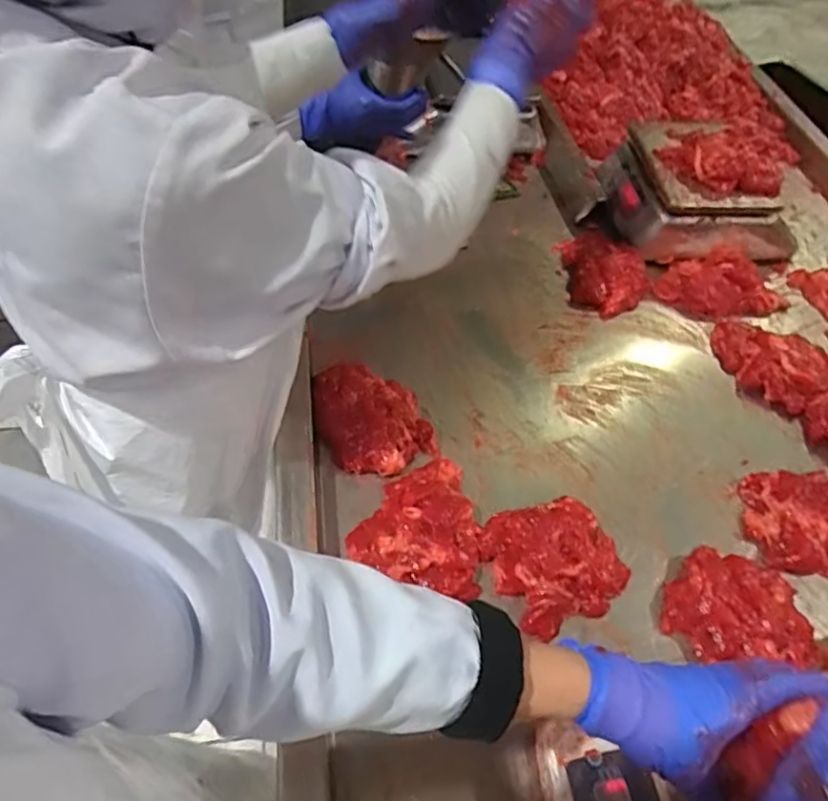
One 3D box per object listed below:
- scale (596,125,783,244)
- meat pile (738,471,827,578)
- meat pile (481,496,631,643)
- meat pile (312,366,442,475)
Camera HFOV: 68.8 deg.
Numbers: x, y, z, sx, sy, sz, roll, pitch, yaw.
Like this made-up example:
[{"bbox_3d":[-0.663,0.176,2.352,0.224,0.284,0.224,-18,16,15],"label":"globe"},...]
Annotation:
[{"bbox_3d":[0.432,-0.352,0.977,0.226,0.093,0.220,0,53,-5],"label":"scale"},{"bbox_3d":[0.476,0.139,0.699,0.176,0.030,0.119,1,53,-4],"label":"meat pile"},{"bbox_3d":[0.146,0.168,0.630,0.127,0.034,0.122,-17,56,-17],"label":"meat pile"},{"bbox_3d":[-0.054,0.022,0.710,0.117,0.050,0.145,-26,59,-22],"label":"meat pile"}]

